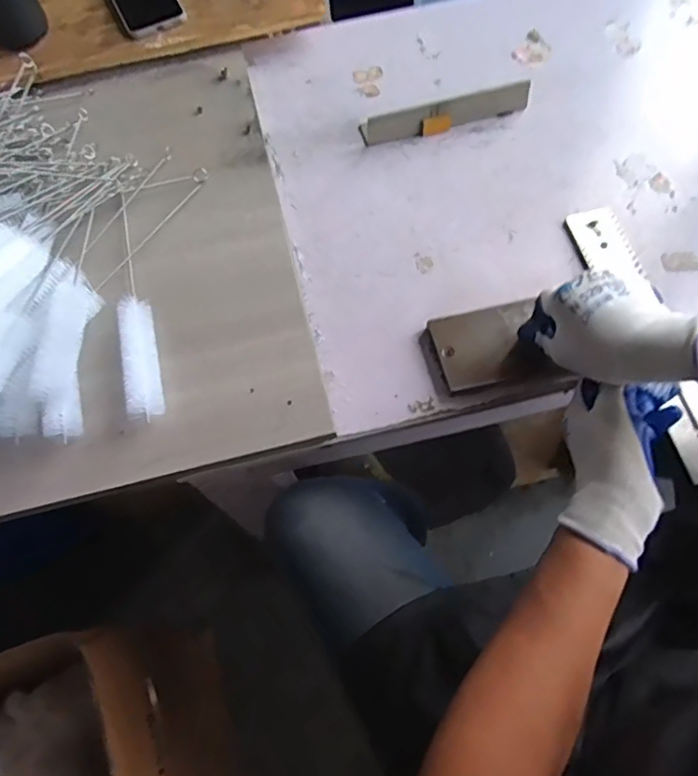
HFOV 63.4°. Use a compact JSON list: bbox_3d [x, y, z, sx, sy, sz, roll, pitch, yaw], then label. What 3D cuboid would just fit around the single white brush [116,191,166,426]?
[{"bbox_3d":[-0.215,-0.091,0.569,0.031,0.030,0.280,-16,65,-4],"label":"single white brush"}]

